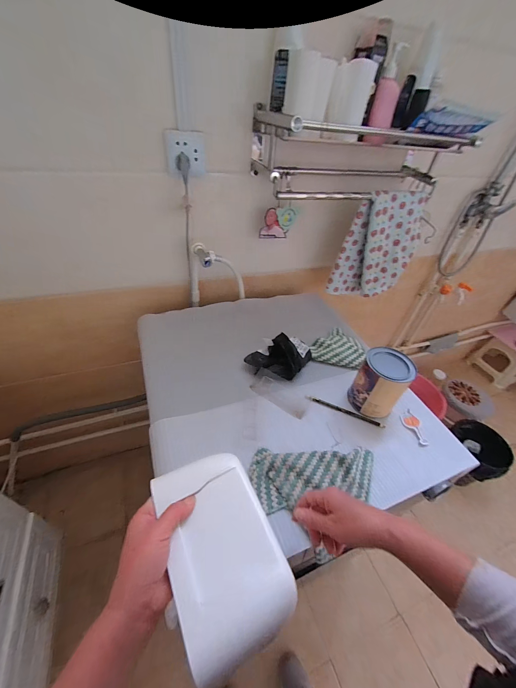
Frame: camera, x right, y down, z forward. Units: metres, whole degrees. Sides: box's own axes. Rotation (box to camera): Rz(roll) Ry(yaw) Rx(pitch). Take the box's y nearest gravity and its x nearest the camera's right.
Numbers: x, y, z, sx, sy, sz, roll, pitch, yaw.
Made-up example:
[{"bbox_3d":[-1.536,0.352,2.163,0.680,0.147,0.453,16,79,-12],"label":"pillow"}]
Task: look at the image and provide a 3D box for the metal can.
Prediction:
[{"bbox_3d":[0.262,0.083,0.588,0.102,0.118,0.096,3,42,-3],"label":"metal can"}]

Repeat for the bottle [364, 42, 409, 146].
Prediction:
[{"bbox_3d":[0.305,-0.577,0.657,0.054,0.151,0.068,16,43,11],"label":"bottle"}]

